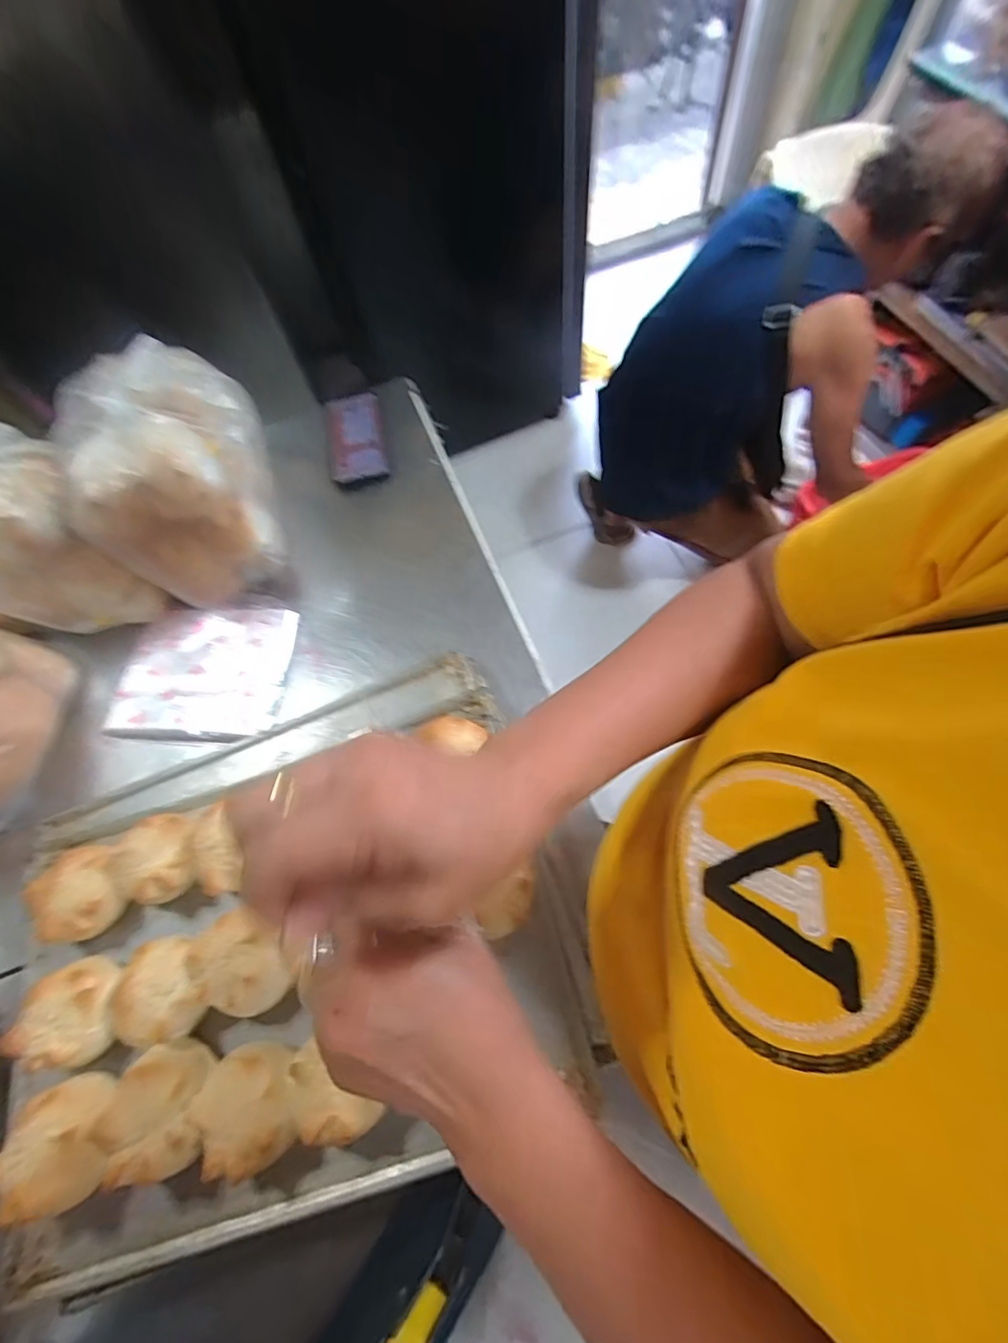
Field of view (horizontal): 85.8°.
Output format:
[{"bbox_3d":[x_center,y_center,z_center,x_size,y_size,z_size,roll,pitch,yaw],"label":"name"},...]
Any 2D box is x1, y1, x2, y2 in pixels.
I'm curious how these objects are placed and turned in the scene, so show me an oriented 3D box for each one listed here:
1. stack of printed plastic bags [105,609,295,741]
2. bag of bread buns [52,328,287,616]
[{"bbox_3d":[-0.338,-0.002,0.608,0.192,0.016,0.154,2,66,8],"label":"stack of printed plastic bags"},{"bbox_3d":[-0.351,-0.210,0.609,0.175,0.191,0.204,-12,64,1],"label":"bag of bread buns"}]

